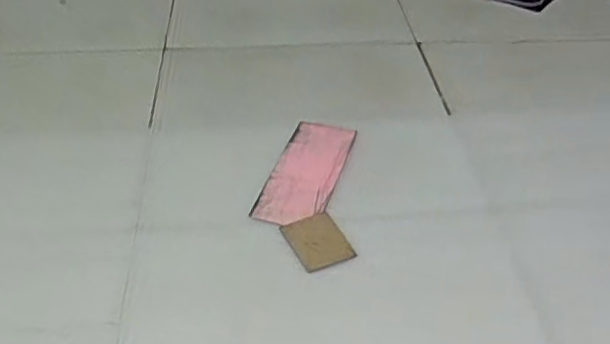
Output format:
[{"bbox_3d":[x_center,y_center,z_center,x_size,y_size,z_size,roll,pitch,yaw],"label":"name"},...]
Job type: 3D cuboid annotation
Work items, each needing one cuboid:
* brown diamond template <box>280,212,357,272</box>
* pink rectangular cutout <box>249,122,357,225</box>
[{"bbox_3d":[0.012,0.071,0.662,0.054,0.006,0.065,-21,53,-21],"label":"brown diamond template"},{"bbox_3d":[0.003,-0.004,0.746,0.075,0.011,0.182,14,41,13],"label":"pink rectangular cutout"}]

